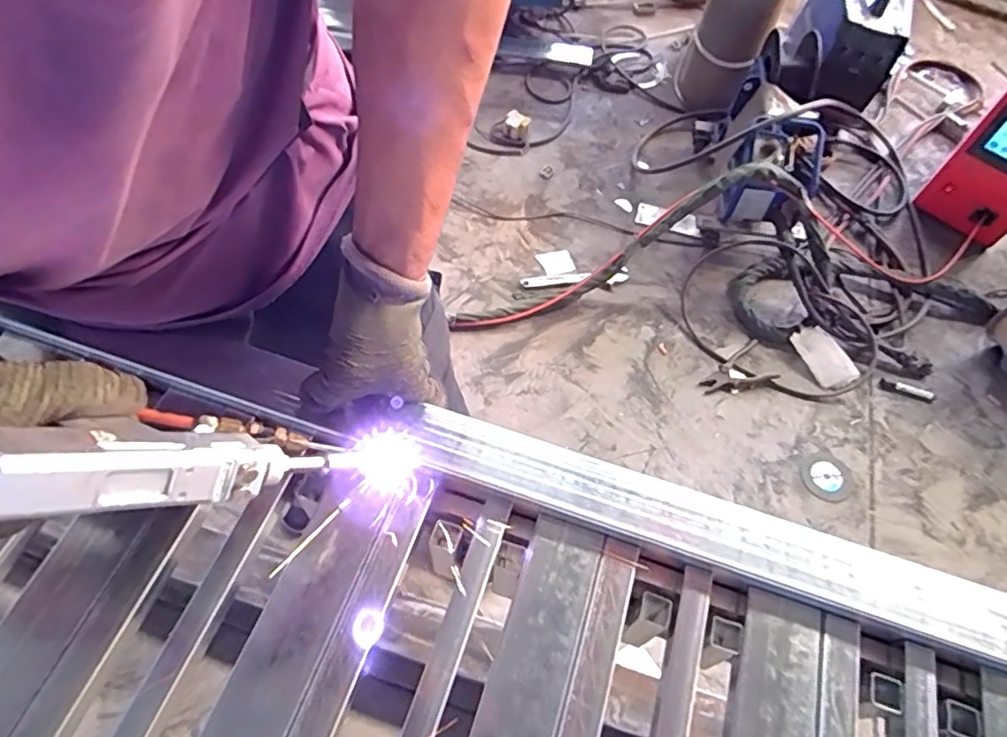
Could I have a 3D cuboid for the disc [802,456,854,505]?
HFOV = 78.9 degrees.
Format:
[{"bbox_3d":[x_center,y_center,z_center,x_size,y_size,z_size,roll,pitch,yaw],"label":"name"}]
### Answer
[{"bbox_3d":[0.753,0.257,1.425,0.115,0.010,0.112,2,59,-3],"label":"disc"}]

